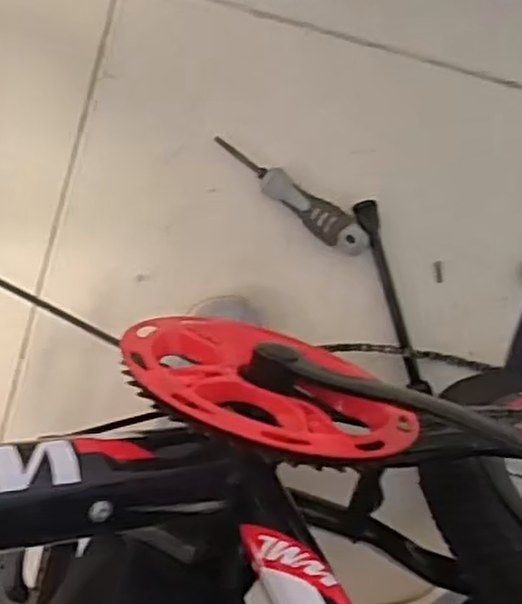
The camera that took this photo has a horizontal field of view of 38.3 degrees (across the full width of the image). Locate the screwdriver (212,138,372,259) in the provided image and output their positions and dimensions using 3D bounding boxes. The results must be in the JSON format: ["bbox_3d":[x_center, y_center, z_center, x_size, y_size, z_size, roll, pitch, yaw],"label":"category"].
[{"bbox_3d":[0.028,-0.098,0.699,0.166,0.029,0.032,34,99,-2],"label":"screwdriver"}]

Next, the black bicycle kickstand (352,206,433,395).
[{"bbox_3d":[0.125,-0.005,0.714,0.019,0.027,0.188,-17,97,5],"label":"black bicycle kickstand"}]

